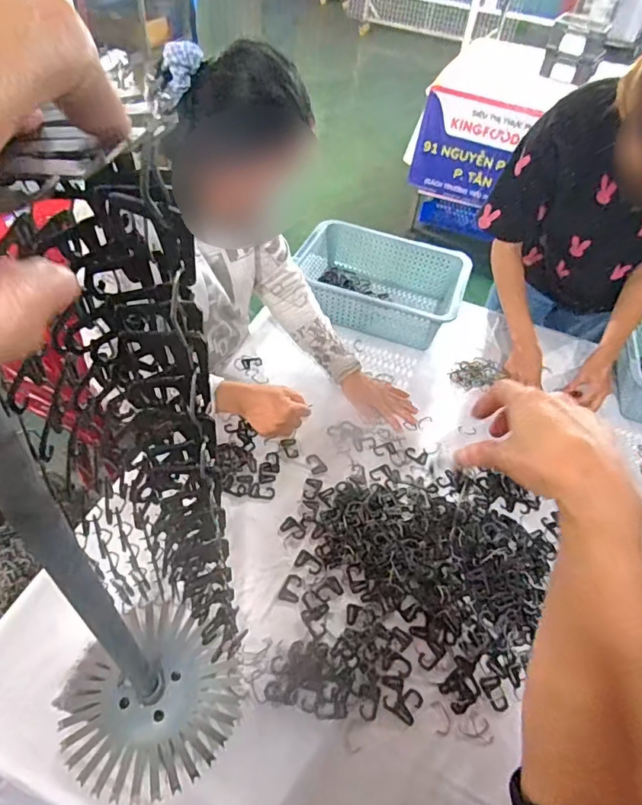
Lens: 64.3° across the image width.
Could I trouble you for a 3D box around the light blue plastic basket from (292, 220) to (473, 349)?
[{"bbox_3d":[0.138,-0.283,1.238,0.382,0.117,0.287,17,46,9],"label":"light blue plastic basket"}]

